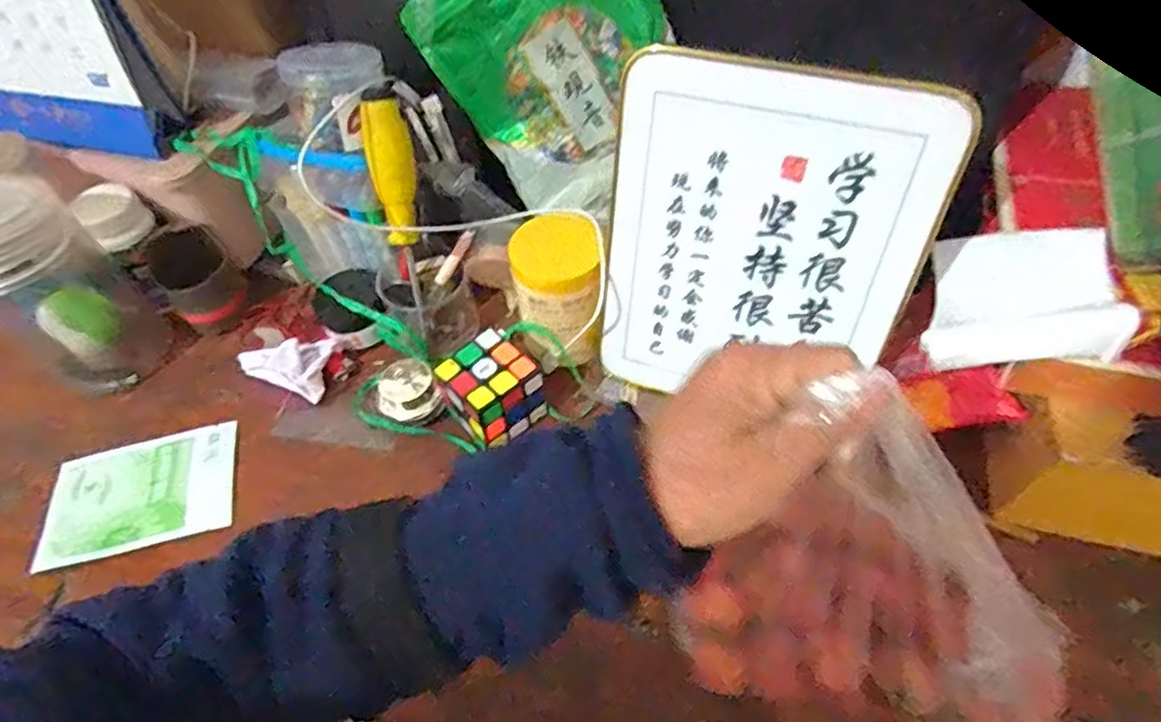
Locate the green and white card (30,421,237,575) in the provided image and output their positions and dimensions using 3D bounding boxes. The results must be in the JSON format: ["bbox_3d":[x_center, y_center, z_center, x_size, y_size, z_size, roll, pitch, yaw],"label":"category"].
[{"bbox_3d":[-0.318,0.096,0.483,0.129,0.008,0.082,-14,64,-7],"label":"green and white card"}]

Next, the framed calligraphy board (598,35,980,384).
[{"bbox_3d":[0.106,-0.064,0.413,0.184,0.223,0.007,16,39,14],"label":"framed calligraphy board"}]

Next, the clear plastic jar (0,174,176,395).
[{"bbox_3d":[-0.398,-0.057,0.501,0.093,0.156,0.088,37,64,27],"label":"clear plastic jar"}]

